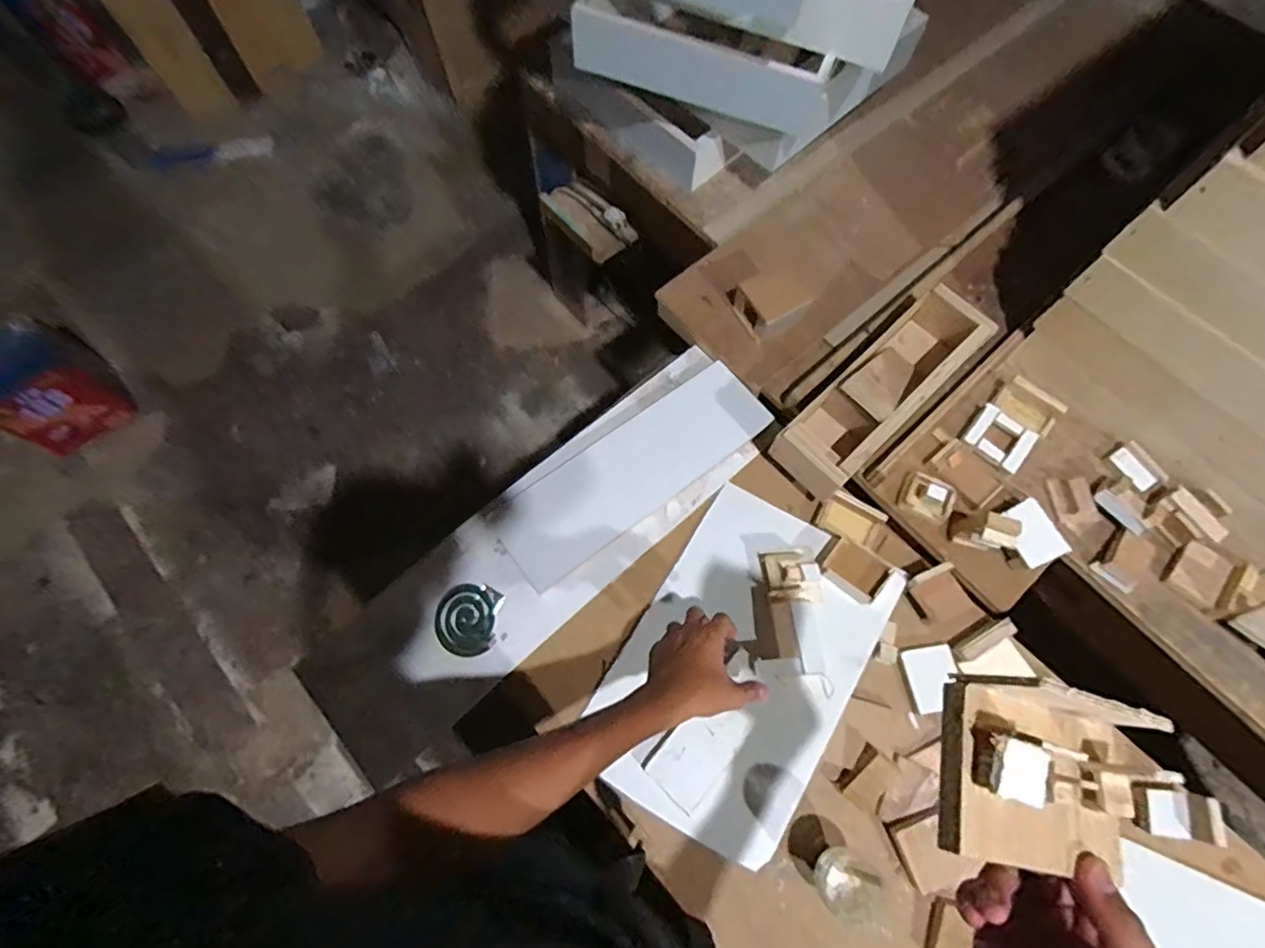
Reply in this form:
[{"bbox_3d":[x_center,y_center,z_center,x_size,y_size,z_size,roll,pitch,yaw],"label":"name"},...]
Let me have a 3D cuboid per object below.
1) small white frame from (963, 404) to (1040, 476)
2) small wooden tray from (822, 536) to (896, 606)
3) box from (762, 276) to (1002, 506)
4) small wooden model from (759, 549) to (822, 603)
[{"bbox_3d":[0.510,-0.048,0.811,0.081,0.013,0.074,37,74,13],"label":"small white frame"},{"bbox_3d":[0.285,0.122,0.746,0.075,0.015,0.061,38,75,13],"label":"small wooden tray"},{"bbox_3d":[0.334,-0.113,0.789,0.322,0.104,0.097,-42,75,-13],"label":"box"},{"bbox_3d":[0.208,0.133,0.767,0.072,0.023,0.069,-3,70,0],"label":"small wooden model"}]

